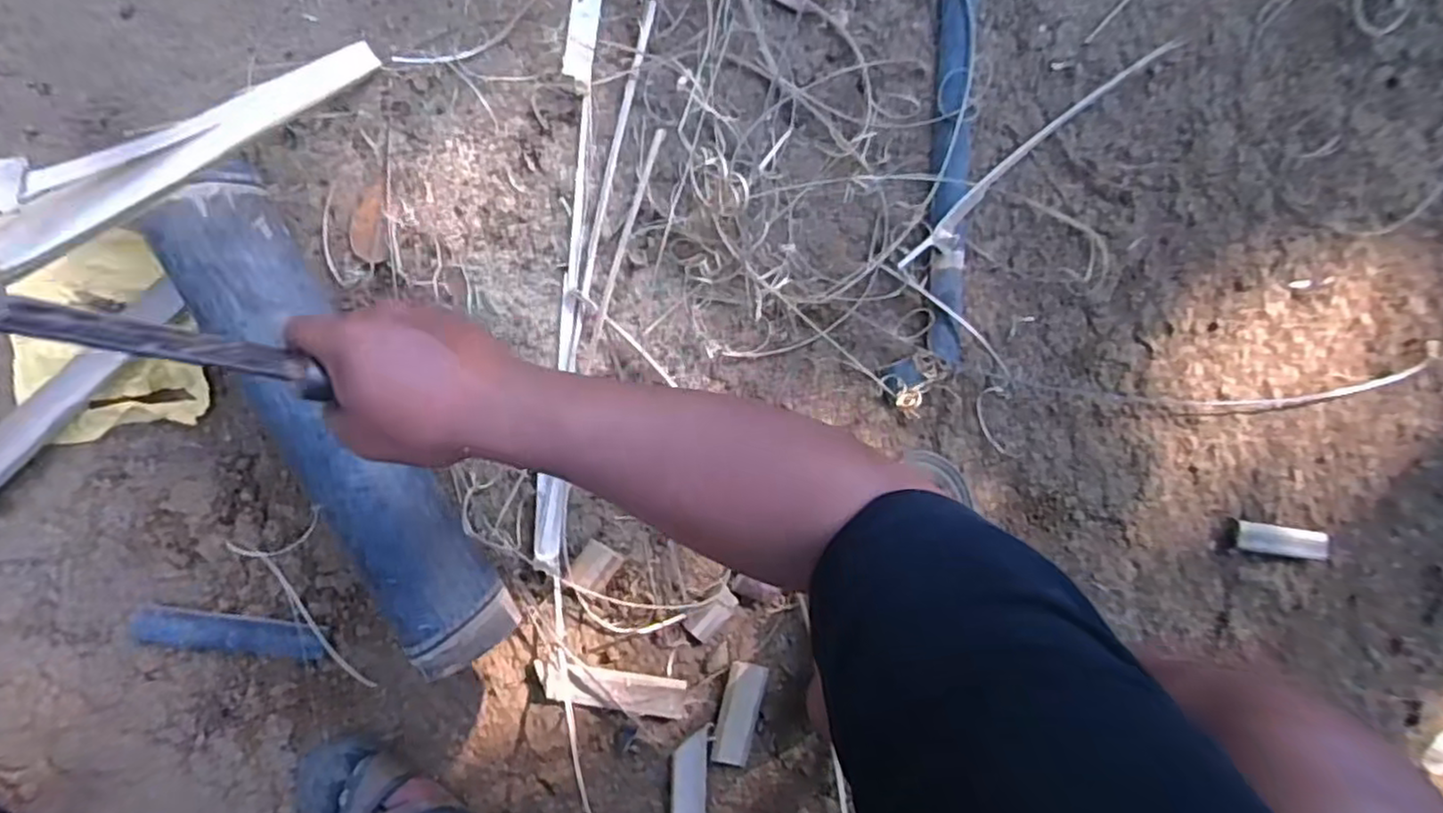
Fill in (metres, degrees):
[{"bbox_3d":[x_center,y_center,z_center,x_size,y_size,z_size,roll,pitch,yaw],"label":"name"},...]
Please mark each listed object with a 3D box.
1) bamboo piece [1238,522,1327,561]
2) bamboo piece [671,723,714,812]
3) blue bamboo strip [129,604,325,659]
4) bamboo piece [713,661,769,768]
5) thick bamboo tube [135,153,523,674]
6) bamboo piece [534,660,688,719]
[{"bbox_3d":[0.593,0.142,0.727,0.107,0.018,0.032,9,91,-5],"label":"bamboo piece"},{"bbox_3d":[-0.031,0.386,0.681,0.036,0.006,0.140,4,92,-5],"label":"bamboo piece"},{"bbox_3d":[-0.448,0.208,0.634,0.165,0.012,0.037,9,91,-5],"label":"blue bamboo strip"},{"bbox_3d":[0.018,0.304,0.684,0.034,0.004,0.101,14,91,-5],"label":"bamboo piece"},{"bbox_3d":[-0.322,0.015,0.585,0.098,0.084,0.455,-30,98,-2],"label":"thick bamboo tube"},{"bbox_3d":[-0.106,0.272,0.667,0.144,0.020,0.037,12,91,-5],"label":"bamboo piece"}]

